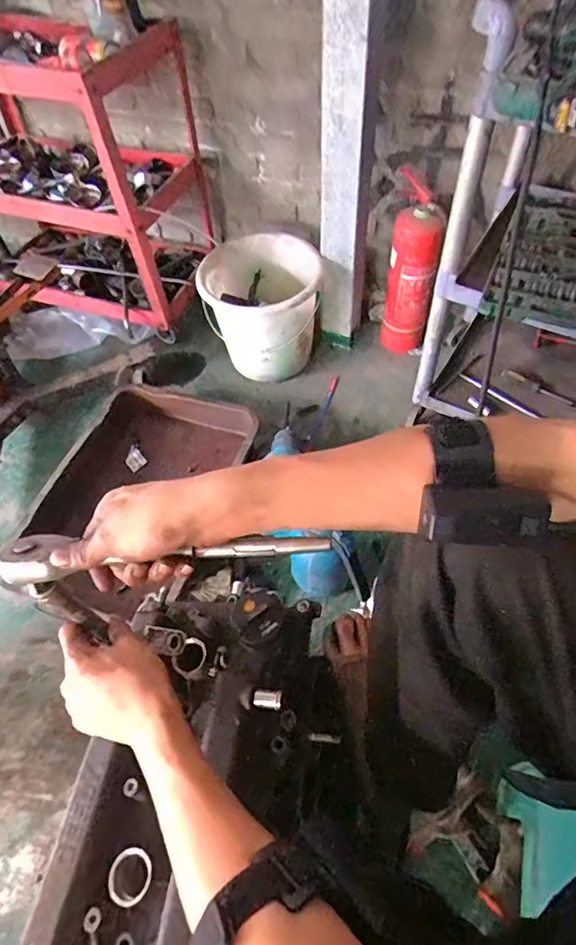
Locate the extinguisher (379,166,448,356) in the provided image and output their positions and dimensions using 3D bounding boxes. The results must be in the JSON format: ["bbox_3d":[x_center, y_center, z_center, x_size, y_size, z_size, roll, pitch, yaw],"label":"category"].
[{"bbox_3d":[0.389,-0.620,1.607,0.143,0.526,0.183,5,55,6],"label":"extinguisher"}]

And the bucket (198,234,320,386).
[{"bbox_3d":[-0.067,-0.496,1.571,0.326,0.338,0.326,-1,55,2],"label":"bucket"}]

